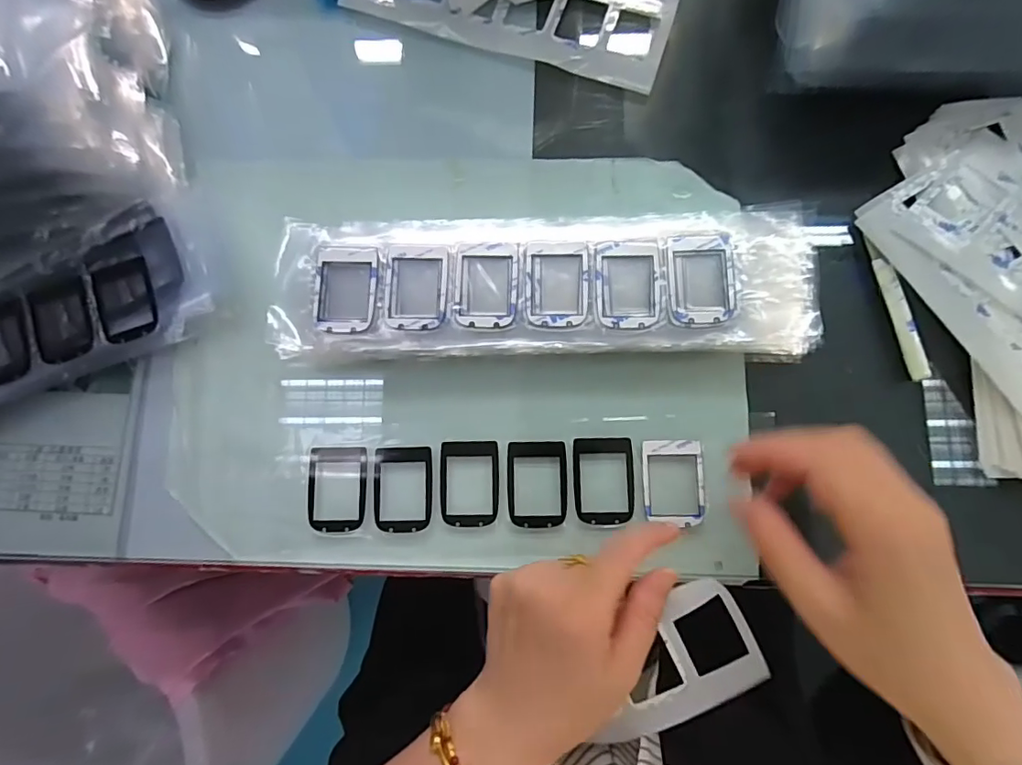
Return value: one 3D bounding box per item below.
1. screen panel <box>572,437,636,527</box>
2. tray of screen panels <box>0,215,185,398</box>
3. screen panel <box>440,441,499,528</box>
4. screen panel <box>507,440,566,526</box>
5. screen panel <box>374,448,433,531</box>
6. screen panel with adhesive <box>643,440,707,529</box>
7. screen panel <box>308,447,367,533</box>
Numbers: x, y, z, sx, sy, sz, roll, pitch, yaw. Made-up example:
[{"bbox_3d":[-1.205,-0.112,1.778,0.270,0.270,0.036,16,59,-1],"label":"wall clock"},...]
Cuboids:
[{"bbox_3d":[0.056,0.060,0.308,0.036,0.004,0.051,-1,81,3],"label":"screen panel"},{"bbox_3d":[-0.348,-0.015,0.325,0.296,0.030,0.080,-22,81,-1],"label":"tray of screen panels"},{"bbox_3d":[-0.025,0.062,0.312,0.035,0.004,0.051,-1,81,3],"label":"screen panel"},{"bbox_3d":[0.016,0.062,0.310,0.036,0.004,0.051,-1,81,3],"label":"screen panel"},{"bbox_3d":[-0.066,0.066,0.315,0.035,0.004,0.050,-1,81,3],"label":"screen panel"},{"bbox_3d":[0.098,0.059,0.306,0.036,0.004,0.048,-1,81,3],"label":"screen panel with adhesive"},{"bbox_3d":[-0.107,0.065,0.314,0.036,0.004,0.050,-3,81,2],"label":"screen panel"}]

